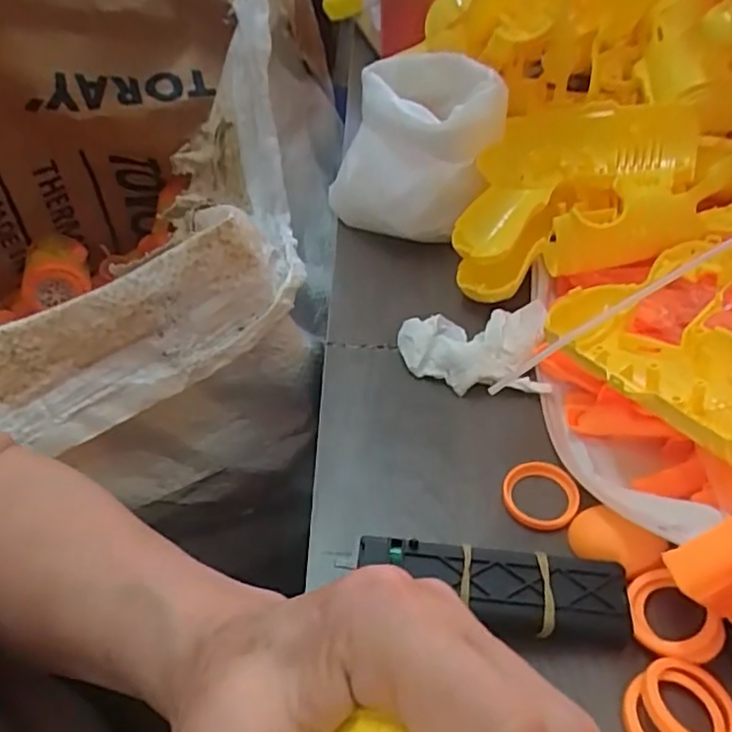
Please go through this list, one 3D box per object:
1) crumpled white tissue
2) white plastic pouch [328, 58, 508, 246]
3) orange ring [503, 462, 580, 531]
[{"bbox_3d":[0.061,-0.012,0.375,0.083,0.019,0.057,1,45,4],"label":"crumpled white tissue"},{"bbox_3d":[0.034,-0.161,0.476,0.113,0.107,0.130,1,45,4],"label":"white plastic pouch"},{"bbox_3d":[0.084,0.062,0.311,0.035,0.008,0.032,-2,44,2],"label":"orange ring"}]

